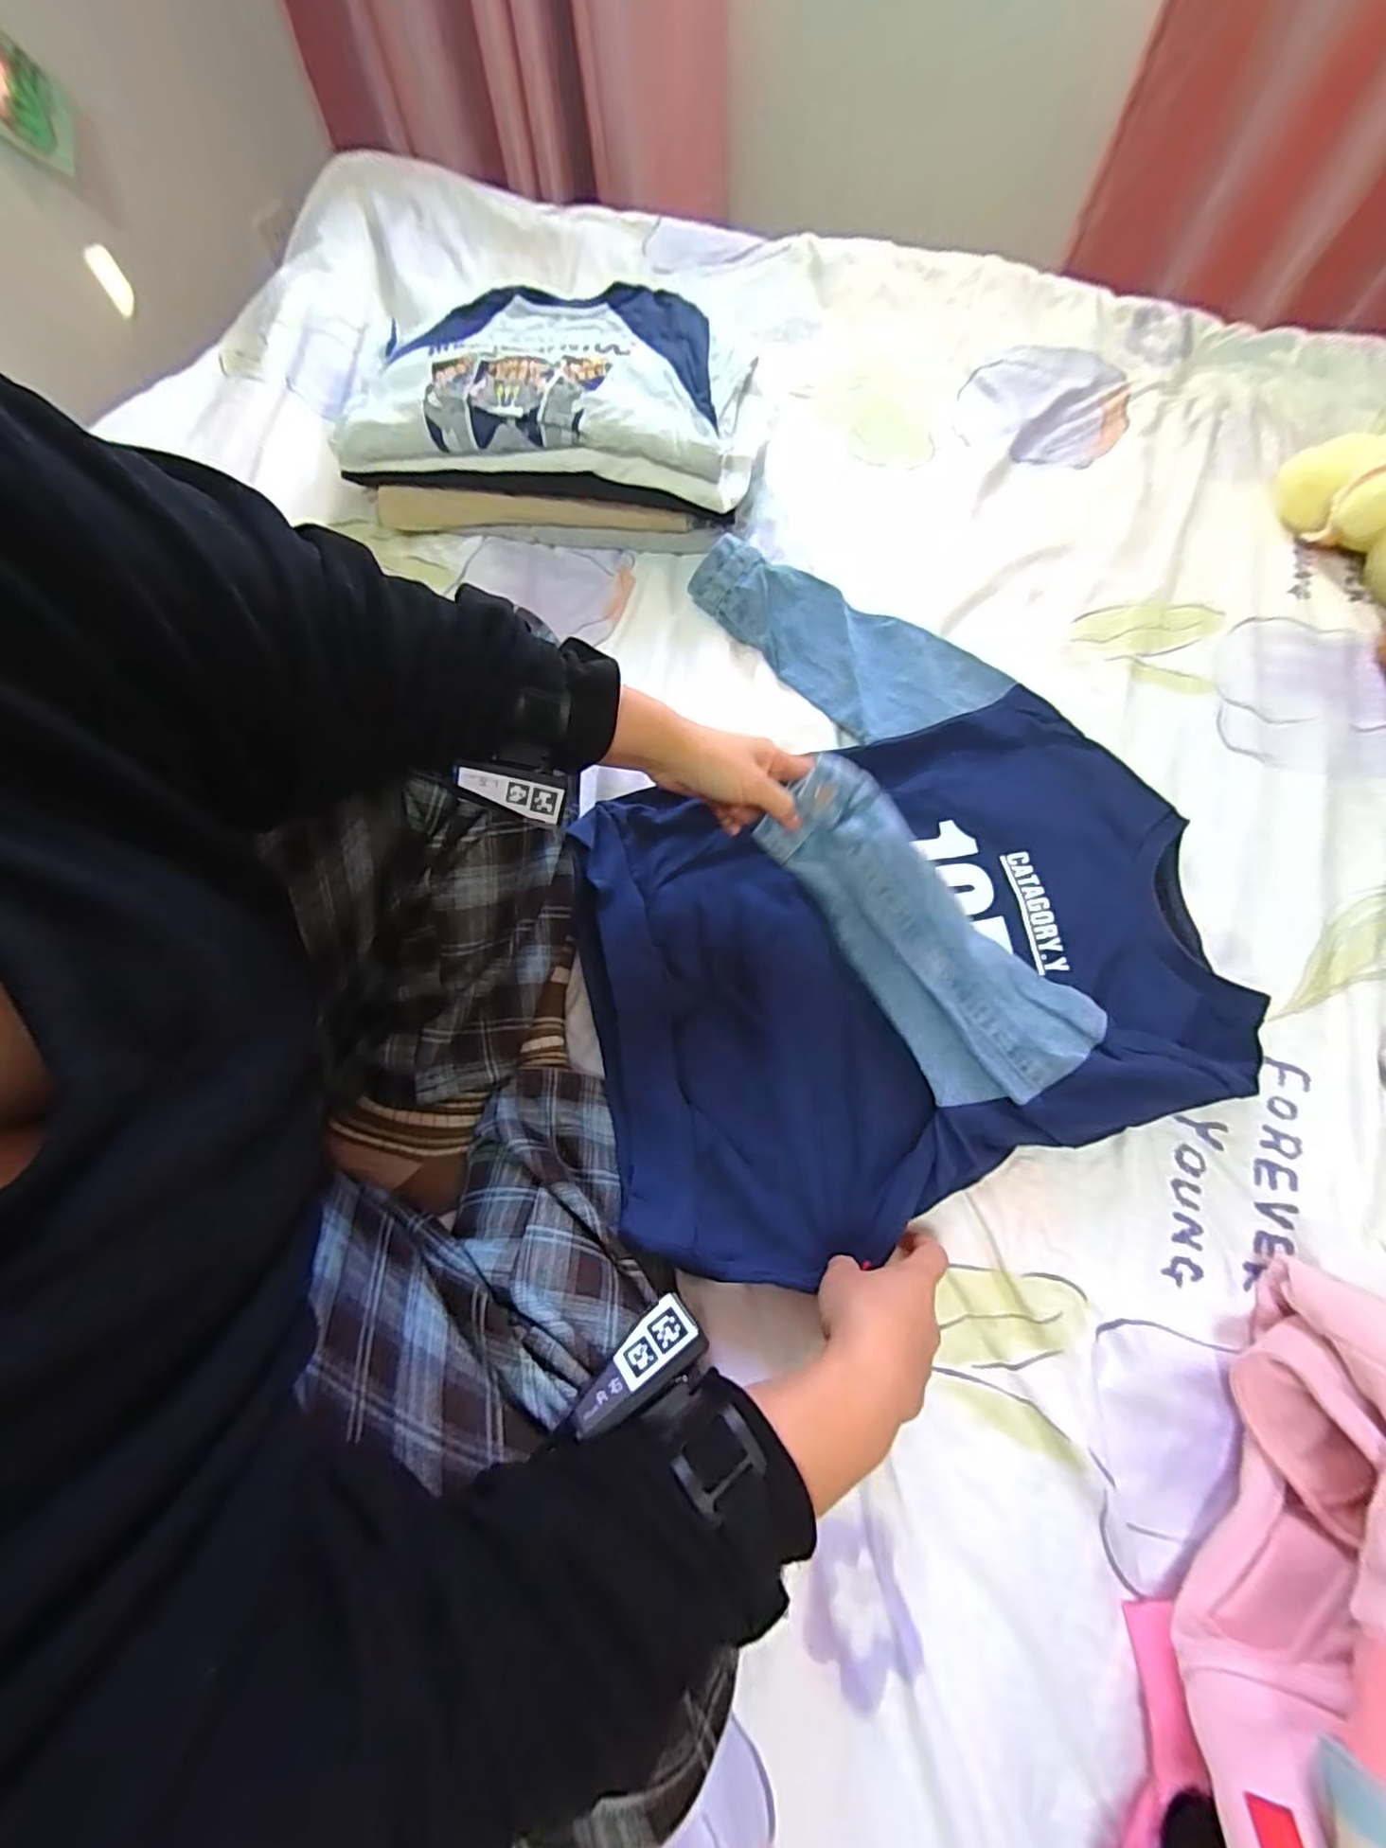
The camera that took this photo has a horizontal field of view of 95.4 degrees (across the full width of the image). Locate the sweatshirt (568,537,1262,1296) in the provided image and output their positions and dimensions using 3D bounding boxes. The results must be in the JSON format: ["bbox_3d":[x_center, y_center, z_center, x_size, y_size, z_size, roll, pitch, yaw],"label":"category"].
[{"bbox_3d":[0.139,-0.071,0.505,0.460,0.072,0.574,-8,73,-1],"label":"sweatshirt"}]

